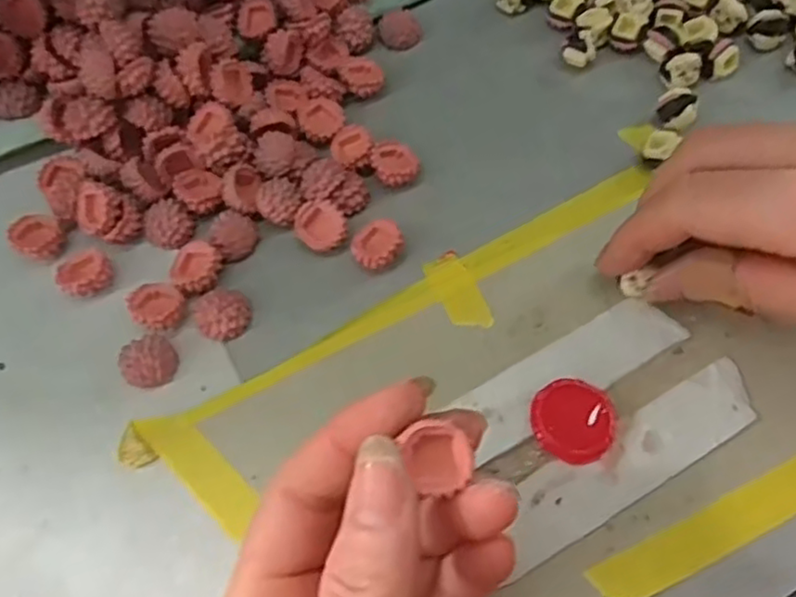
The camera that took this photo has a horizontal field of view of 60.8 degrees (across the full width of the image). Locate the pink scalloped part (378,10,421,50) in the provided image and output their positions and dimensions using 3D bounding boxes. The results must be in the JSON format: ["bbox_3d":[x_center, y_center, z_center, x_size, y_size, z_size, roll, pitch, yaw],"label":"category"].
[{"bbox_3d":[0.001,-0.128,0.322,0.019,0.008,0.017,-1,62,1],"label":"pink scalloped part"}]

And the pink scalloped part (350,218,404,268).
[{"bbox_3d":[-0.008,-0.021,0.266,0.019,0.012,0.020,-11,62,-4],"label":"pink scalloped part"}]

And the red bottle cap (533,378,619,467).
[{"bbox_3d":[0.060,0.041,0.231,0.028,0.008,0.028,-1,62,1],"label":"red bottle cap"}]

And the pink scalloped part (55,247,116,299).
[{"bbox_3d":[-0.120,-0.010,0.259,0.020,0.008,0.016,-34,66,-16],"label":"pink scalloped part"}]

